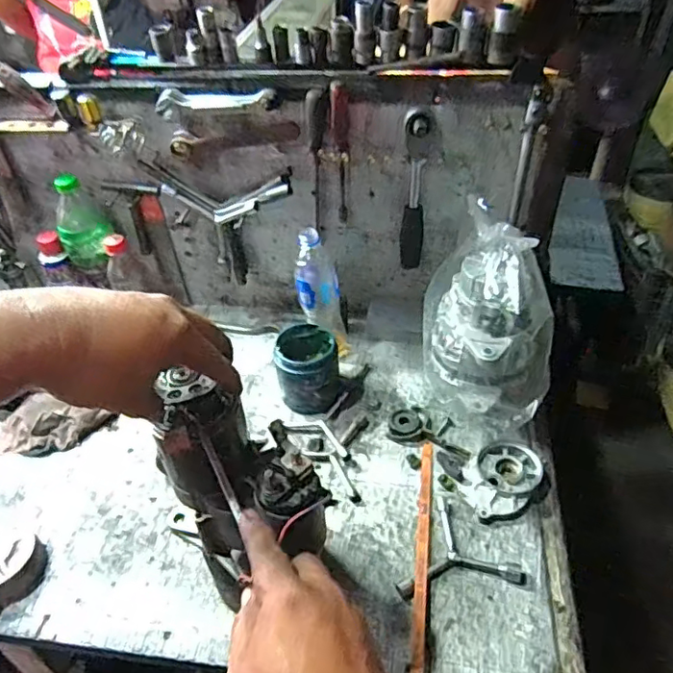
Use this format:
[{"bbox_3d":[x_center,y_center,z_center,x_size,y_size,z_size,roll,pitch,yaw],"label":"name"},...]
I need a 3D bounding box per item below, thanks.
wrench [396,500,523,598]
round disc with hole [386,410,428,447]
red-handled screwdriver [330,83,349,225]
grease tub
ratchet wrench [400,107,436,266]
[{"bbox_3d":[0.126,0.263,0.662,0.124,0.014,0.132,-29,48,-27],"label":"wrench"},{"bbox_3d":[0.100,0.128,0.809,0.053,0.012,0.055,-1,42,1],"label":"round disc with hole"},{"bbox_3d":[0.007,-0.249,0.802,0.023,0.202,0.025,-1,46,1],"label":"red-handled screwdriver"},{"bbox_3d":[-0.042,0.049,0.848,0.087,0.095,0.089,-1,42,1],"label":"grease tub"},{"bbox_3d":[0.113,-0.196,0.822,0.041,0.247,0.032,2,42,5],"label":"ratchet wrench"}]

